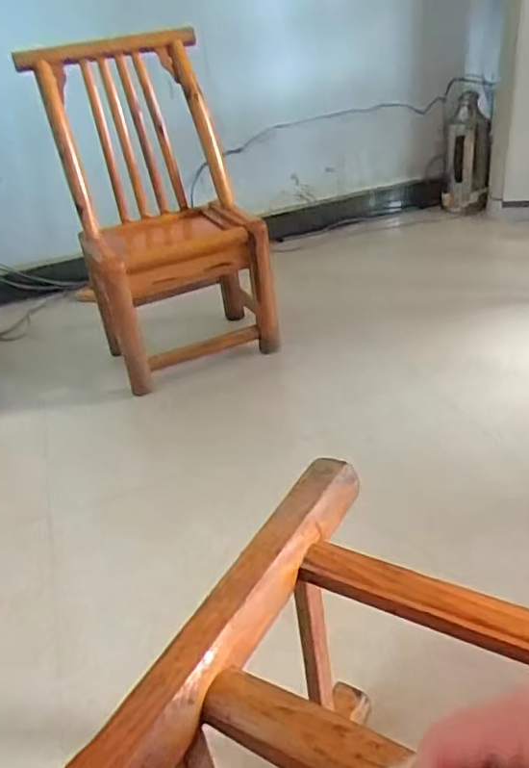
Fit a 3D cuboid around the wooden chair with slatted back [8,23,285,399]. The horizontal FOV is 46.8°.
[{"bbox_3d":[-0.230,-0.391,1.312,0.357,0.586,0.379,-22,35,-22],"label":"wooden chair with slatted back"}]

